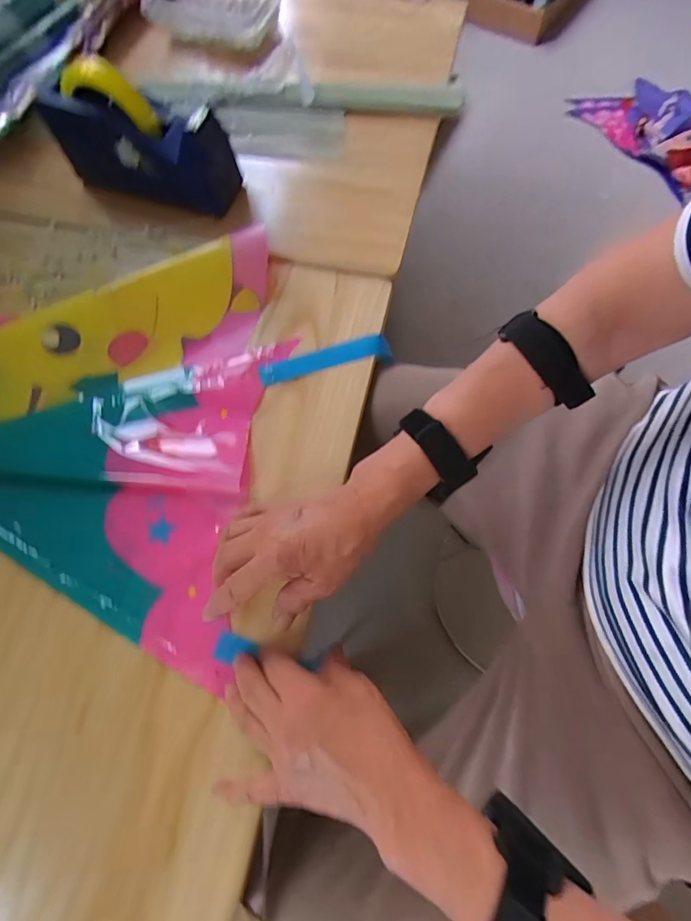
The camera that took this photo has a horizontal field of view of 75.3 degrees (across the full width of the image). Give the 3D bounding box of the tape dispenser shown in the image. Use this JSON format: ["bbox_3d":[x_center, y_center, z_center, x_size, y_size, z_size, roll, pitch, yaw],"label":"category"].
[{"bbox_3d":[-0.236,-0.362,0.506,0.205,0.119,0.061,14,73,6],"label":"tape dispenser"}]

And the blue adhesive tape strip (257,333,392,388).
[{"bbox_3d":[-0.021,-0.108,0.484,0.141,0.015,0.028,-14,76,-2],"label":"blue adhesive tape strip"}]

